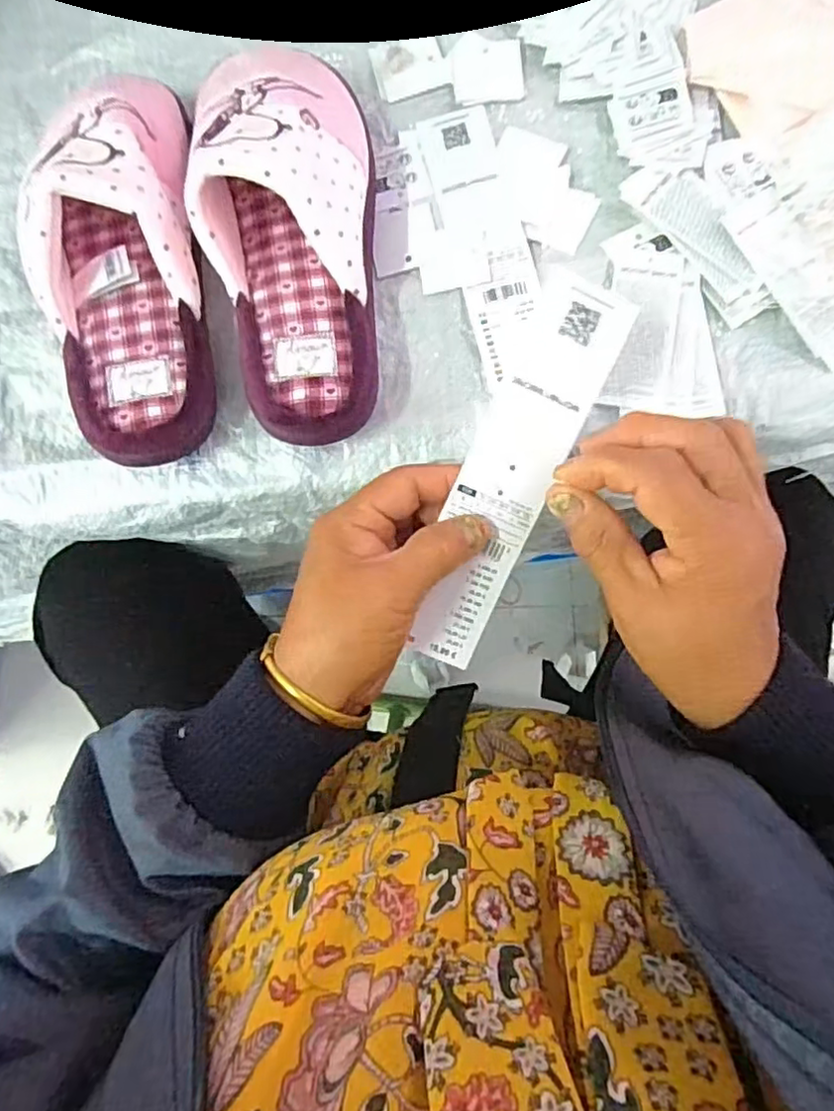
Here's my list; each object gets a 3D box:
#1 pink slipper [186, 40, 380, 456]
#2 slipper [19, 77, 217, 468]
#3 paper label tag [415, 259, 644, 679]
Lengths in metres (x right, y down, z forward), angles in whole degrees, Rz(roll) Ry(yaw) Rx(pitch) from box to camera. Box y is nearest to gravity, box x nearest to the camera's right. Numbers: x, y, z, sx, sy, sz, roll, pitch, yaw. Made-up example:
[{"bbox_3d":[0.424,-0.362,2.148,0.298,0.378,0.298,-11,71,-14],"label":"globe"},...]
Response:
[{"bbox_3d":[-0.067,-0.180,0.345,0.091,0.082,0.226,-11,81,3],"label":"pink slipper"},{"bbox_3d":[-0.163,-0.169,0.350,0.086,0.073,0.235,-6,81,4],"label":"slipper"},{"bbox_3d":[0.044,-0.037,0.303,0.044,0.004,0.188,22,101,-8],"label":"paper label tag"}]

